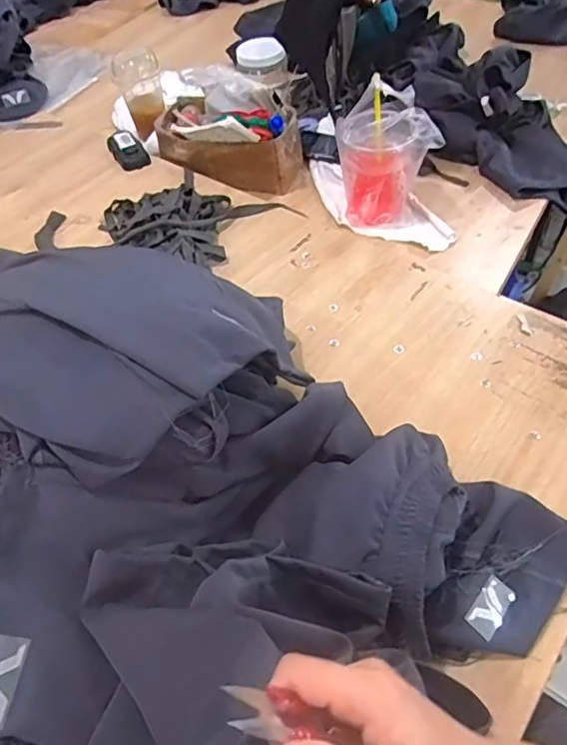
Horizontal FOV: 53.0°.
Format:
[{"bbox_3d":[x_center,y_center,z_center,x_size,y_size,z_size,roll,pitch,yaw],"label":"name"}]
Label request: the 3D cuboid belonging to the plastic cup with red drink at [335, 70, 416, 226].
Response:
[{"bbox_3d":[0.138,-0.323,0.869,0.110,0.166,0.095,1,52,6],"label":"plastic cup with red drink"}]

